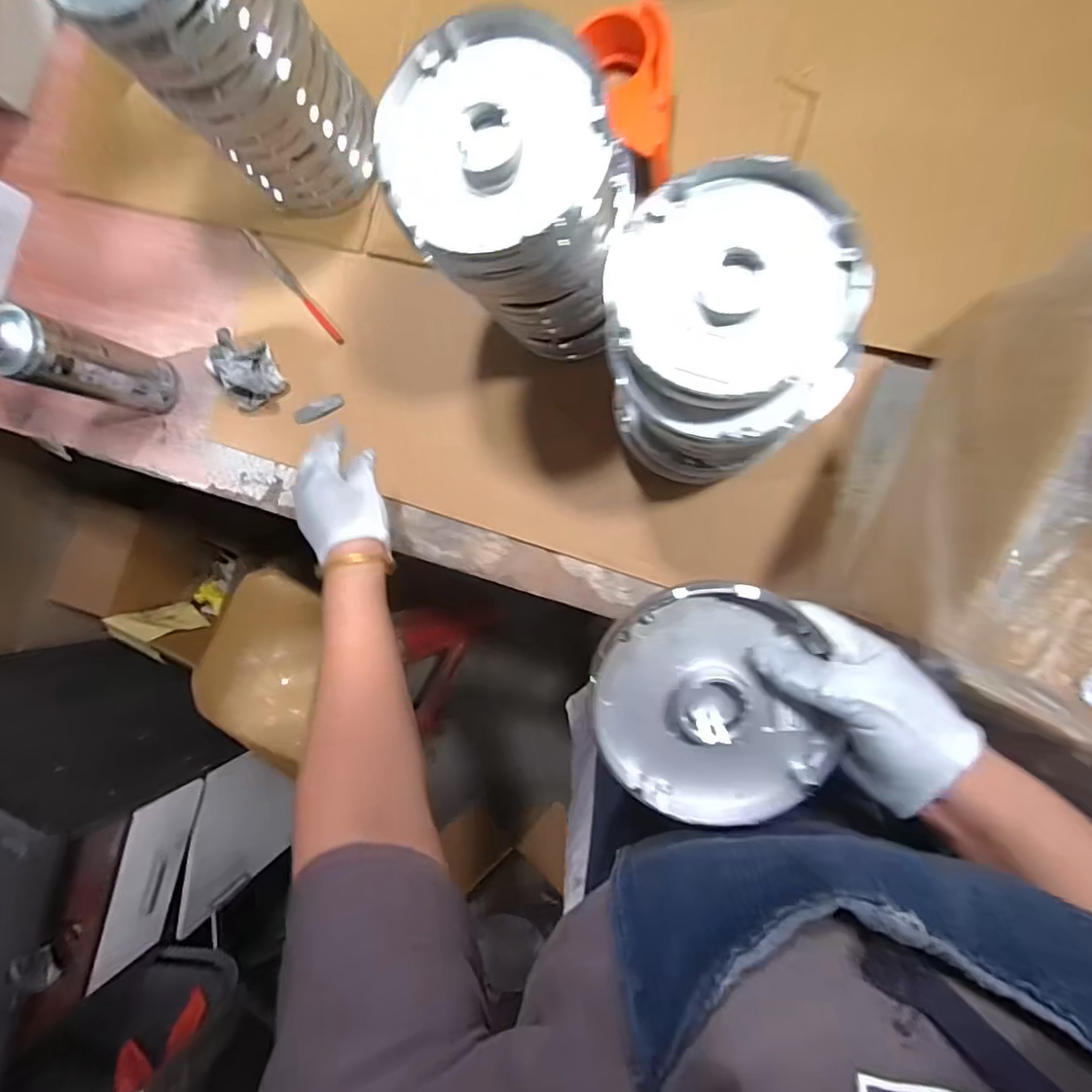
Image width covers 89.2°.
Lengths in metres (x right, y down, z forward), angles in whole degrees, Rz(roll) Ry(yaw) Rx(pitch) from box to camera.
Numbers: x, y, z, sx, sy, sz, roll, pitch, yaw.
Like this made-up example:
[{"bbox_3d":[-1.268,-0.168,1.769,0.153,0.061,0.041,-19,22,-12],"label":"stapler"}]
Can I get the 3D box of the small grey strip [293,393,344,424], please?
[{"bbox_3d":[-0.240,-0.145,0.588,0.055,0.014,0.013,-24,87,9],"label":"small grey strip"}]

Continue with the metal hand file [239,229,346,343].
[{"bbox_3d":[-0.272,-0.280,0.596,0.011,0.004,0.166,-41,84,8],"label":"metal hand file"}]

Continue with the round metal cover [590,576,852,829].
[{"bbox_3d":[0.093,0.092,0.318,0.124,0.035,0.136,-12,89,10],"label":"round metal cover"}]

